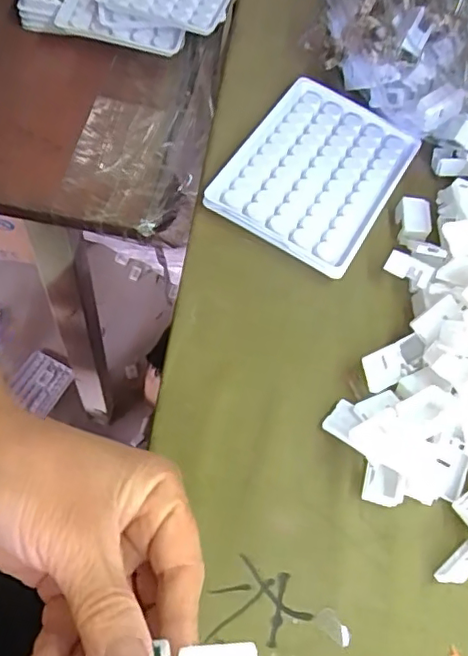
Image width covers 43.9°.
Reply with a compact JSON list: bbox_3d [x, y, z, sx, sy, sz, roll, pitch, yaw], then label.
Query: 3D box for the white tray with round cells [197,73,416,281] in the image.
[{"bbox_3d":[0.052,-0.100,0.360,0.091,0.013,0.124,30,65,8],"label":"white tray with round cells"}]

